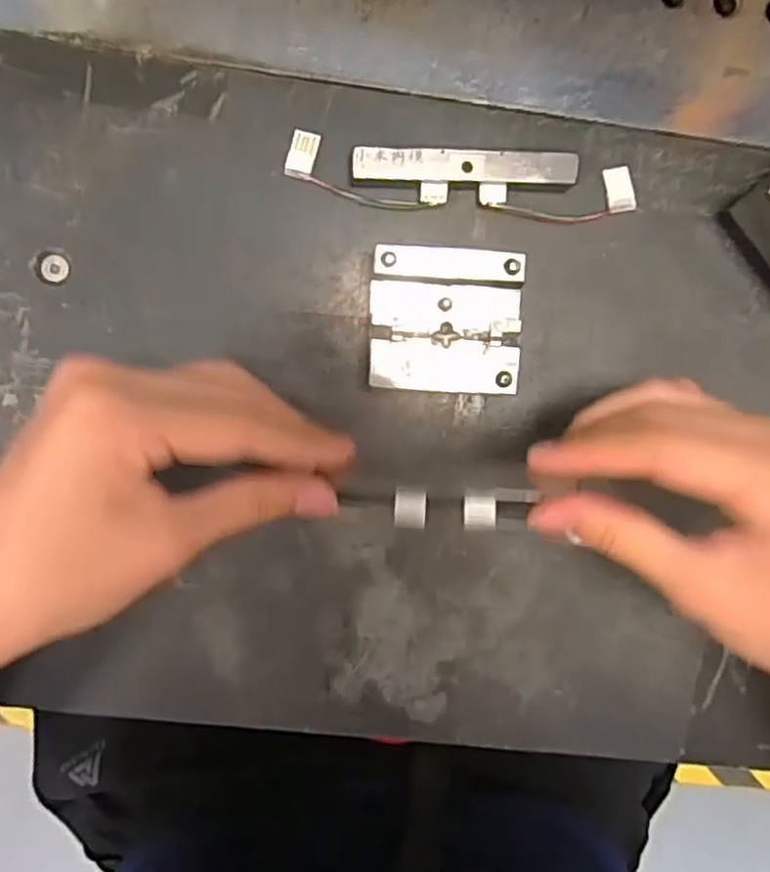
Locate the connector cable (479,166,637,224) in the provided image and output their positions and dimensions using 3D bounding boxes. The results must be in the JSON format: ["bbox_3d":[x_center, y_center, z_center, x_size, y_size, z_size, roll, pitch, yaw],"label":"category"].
[{"bbox_3d":[0.078,-0.105,0.313,0.071,0.010,0.021,-10,96,-2],"label":"connector cable"}]

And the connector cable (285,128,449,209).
[{"bbox_3d":[-0.009,-0.112,0.306,0.071,0.009,0.021,21,94,-5],"label":"connector cable"}]

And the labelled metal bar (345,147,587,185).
[{"bbox_3d":[0.034,-0.116,0.306,0.096,0.015,0.014,-1,95,-3],"label":"labelled metal bar"}]

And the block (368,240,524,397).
[{"bbox_3d":[0.025,-0.050,0.307,0.063,0.026,0.059,4,95,-4],"label":"block"}]

